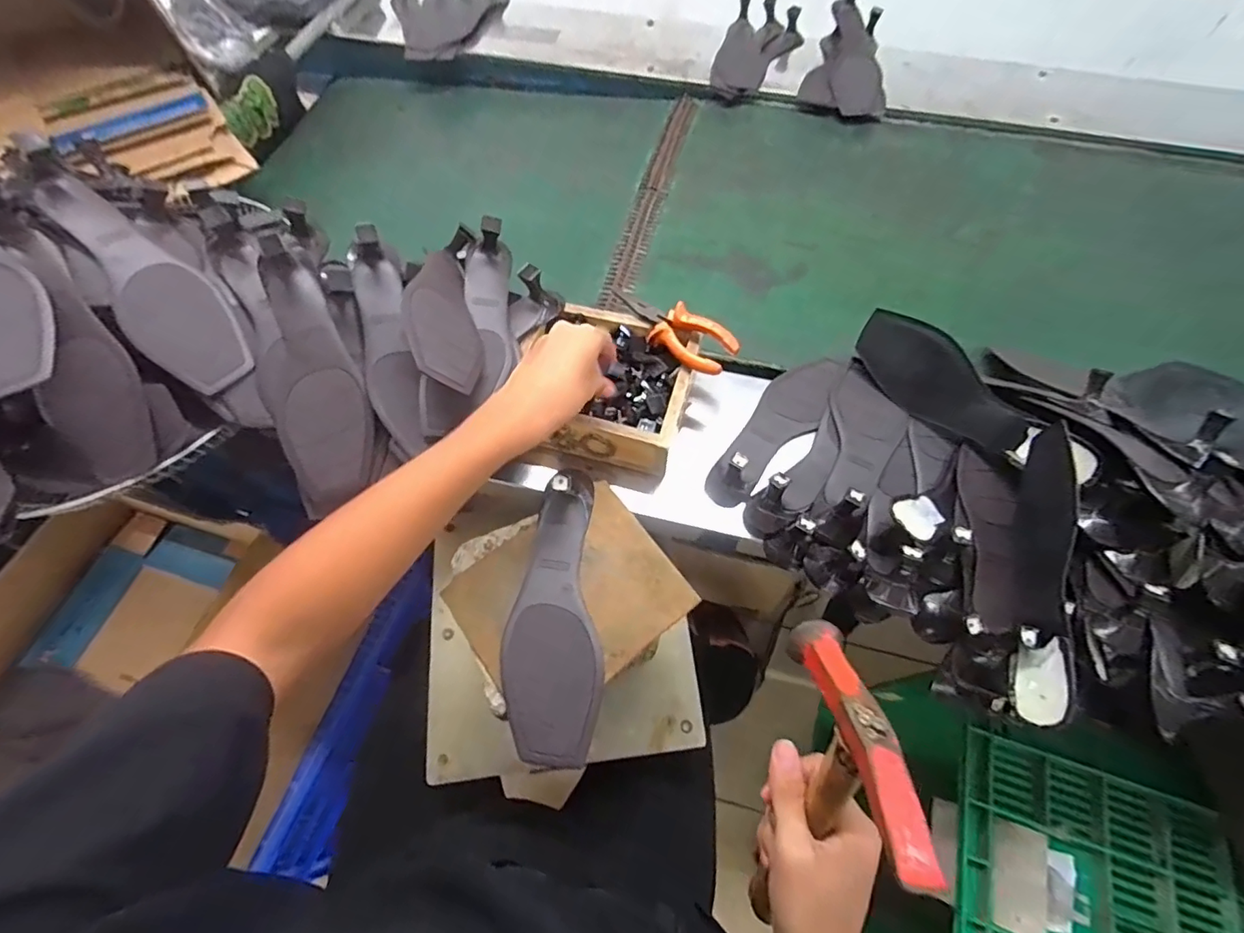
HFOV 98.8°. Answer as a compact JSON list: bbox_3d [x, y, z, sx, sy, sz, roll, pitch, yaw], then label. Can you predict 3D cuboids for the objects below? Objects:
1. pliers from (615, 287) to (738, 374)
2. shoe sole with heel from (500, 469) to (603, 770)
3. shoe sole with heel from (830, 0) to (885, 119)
[{"bbox_3d":[0.049,-0.143,0.558,0.147,0.035,0.047,36,68,18],"label":"pliers"},{"bbox_3d":[-0.059,0.118,0.433,0.080,0.046,0.233,-4,62,-2],"label":"shoe sole with heel"},{"bbox_3d":[0.396,-0.698,0.879,0.083,0.102,0.236,5,62,3],"label":"shoe sole with heel"}]

